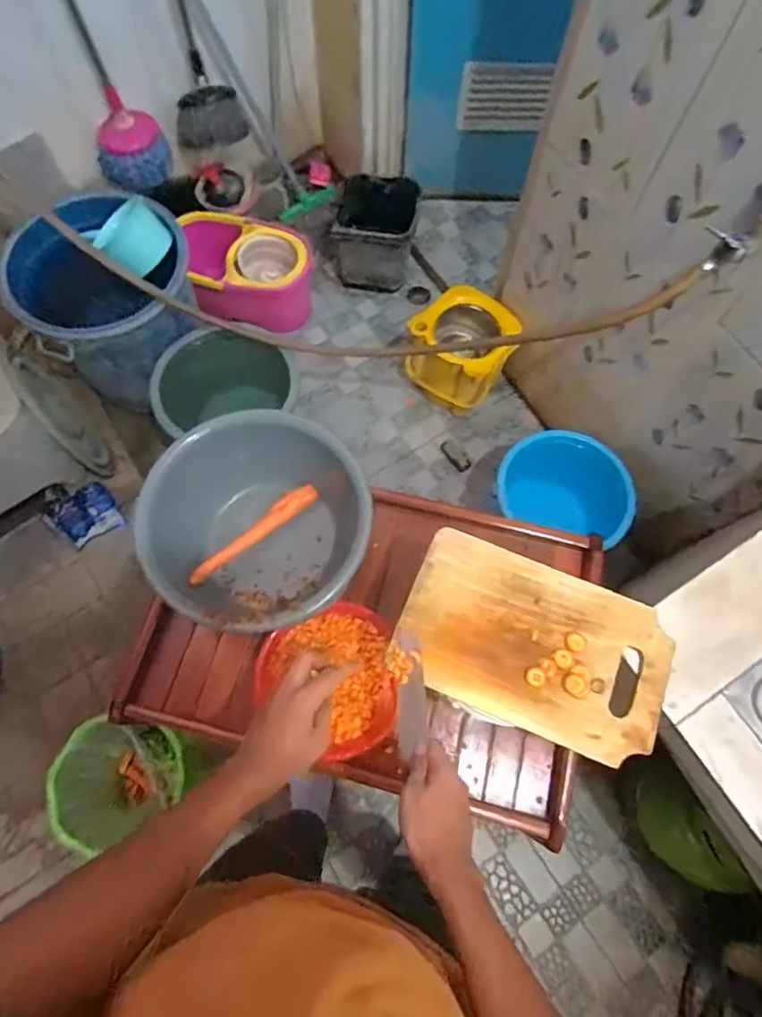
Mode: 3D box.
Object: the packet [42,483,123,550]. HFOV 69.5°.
[{"bbox_3d":[-0.767,0.020,1.436,0.158,0.137,0.011,-33,37,-9],"label":"packet"}]

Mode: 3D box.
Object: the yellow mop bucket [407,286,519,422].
[{"bbox_3d":[0.221,-0.432,1.523,0.246,0.285,0.234,0,70,-1],"label":"yellow mop bucket"}]

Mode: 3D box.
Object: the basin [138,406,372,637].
[{"bbox_3d":[-0.170,0.030,0.792,0.295,0.176,0.290,0,70,-1],"label":"basin"}]

